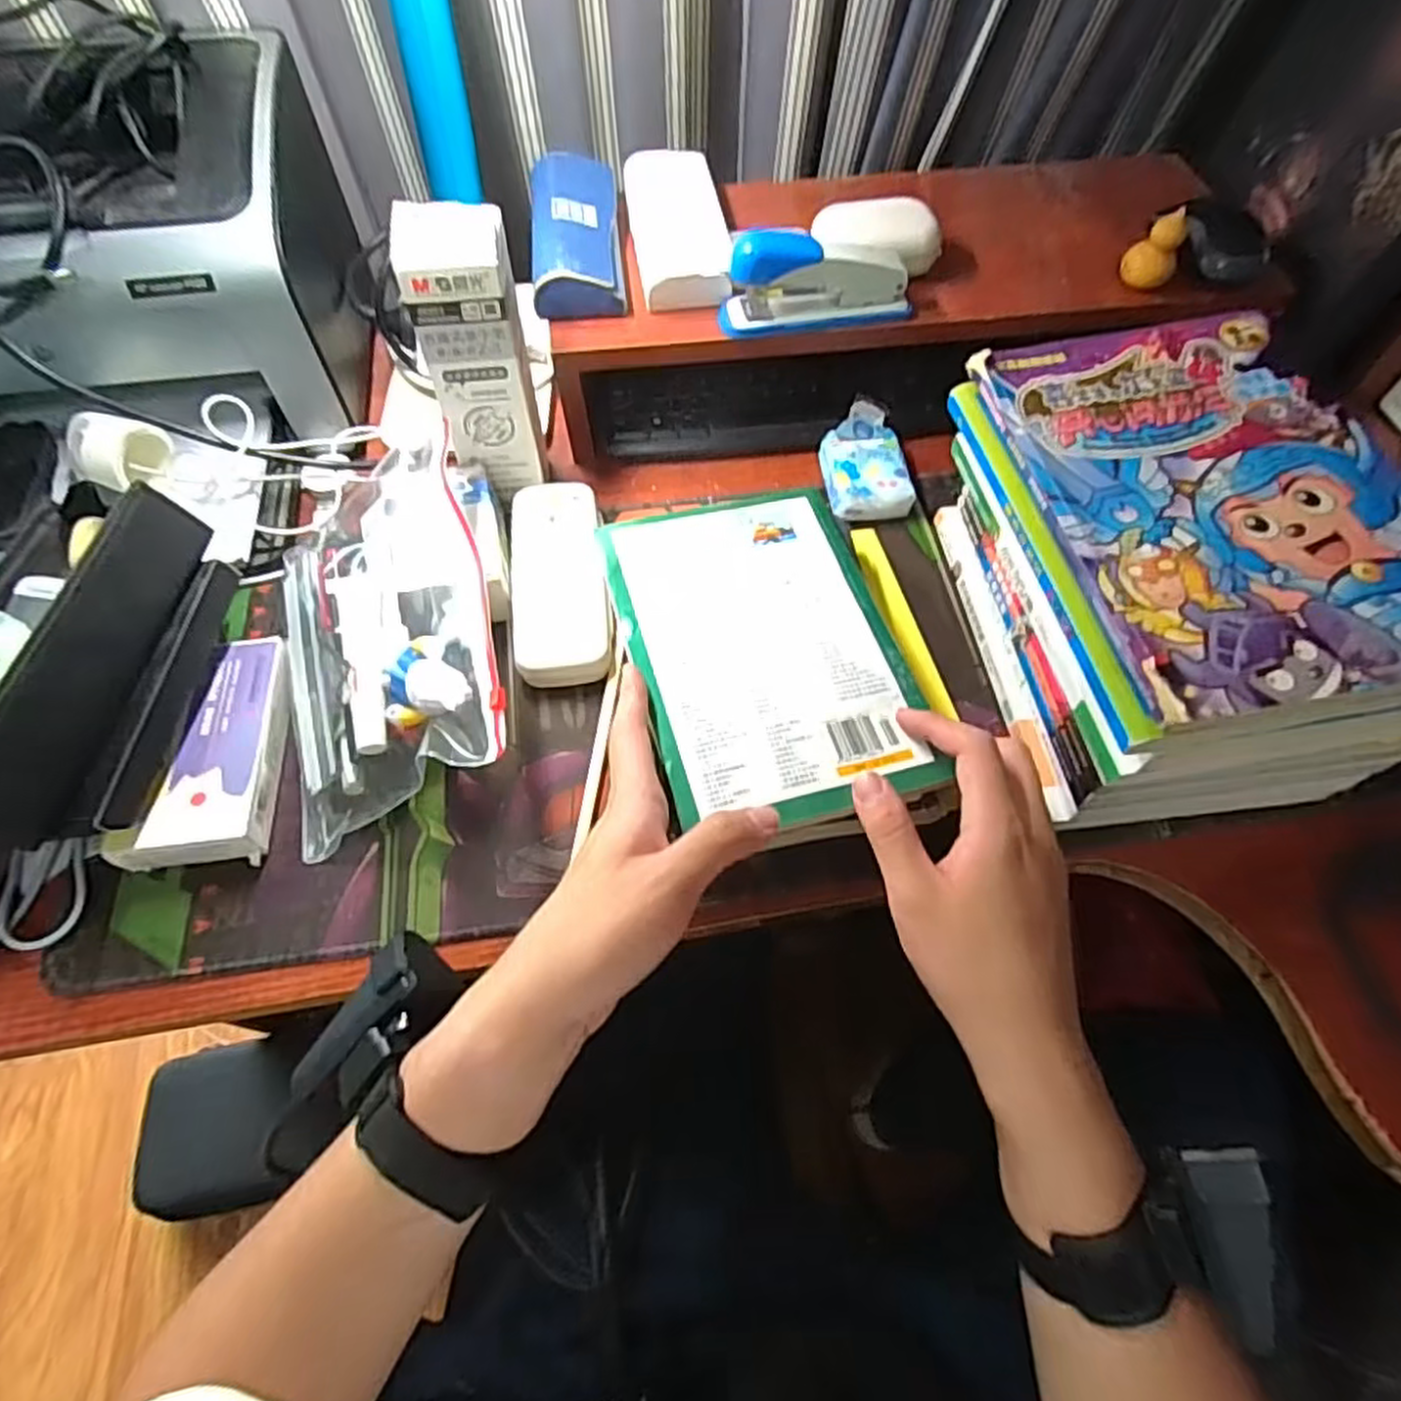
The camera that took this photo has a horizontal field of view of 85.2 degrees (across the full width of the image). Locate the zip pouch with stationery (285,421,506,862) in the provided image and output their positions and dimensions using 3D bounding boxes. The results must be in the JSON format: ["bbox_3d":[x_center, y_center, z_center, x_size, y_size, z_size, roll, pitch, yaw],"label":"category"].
[{"bbox_3d":[-0.185,-0.045,0.453,0.128,0.088,0.234,-12,61,-7],"label":"zip pouch with stationery"}]

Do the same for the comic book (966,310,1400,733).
[{"bbox_3d":[0.251,-0.104,0.370,0.167,0.016,0.238,-8,61,-5],"label":"comic book"}]

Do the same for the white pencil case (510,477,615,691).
[{"bbox_3d":[-0.093,-0.081,0.506,0.061,0.025,0.149,-8,61,-5],"label":"white pencil case"}]

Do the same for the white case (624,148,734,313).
[{"bbox_3d":[-0.016,-0.347,0.557,0.065,0.029,0.168,-7,60,-5],"label":"white case"}]

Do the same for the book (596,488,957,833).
[{"bbox_3d":[0.035,-0.033,0.425,0.144,0.013,0.204,-13,61,-8],"label":"book"}]

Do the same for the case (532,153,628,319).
[{"bbox_3d":[-0.089,-0.337,0.547,0.060,0.031,0.162,-5,60,-3],"label":"case"}]

